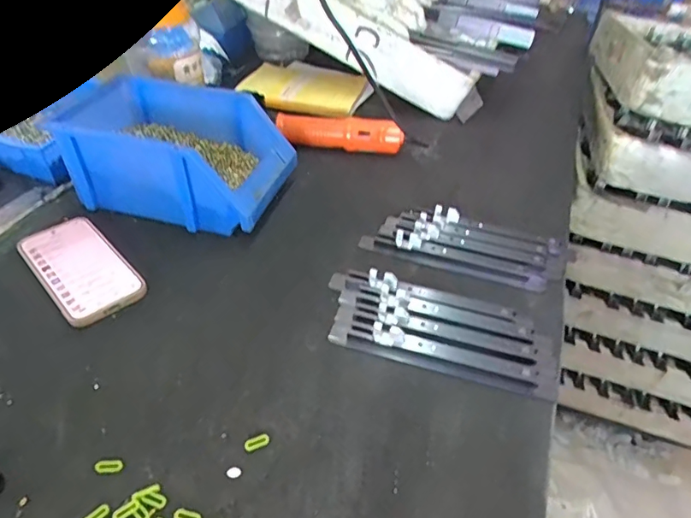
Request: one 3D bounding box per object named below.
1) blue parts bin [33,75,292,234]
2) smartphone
[{"bbox_3d":[-0.209,-0.129,0.614,0.261,0.112,0.149,12,43,11],"label":"blue parts bin"},{"bbox_3d":[-0.285,0.008,0.531,0.080,0.014,0.160,-33,52,-32],"label":"smartphone"}]

